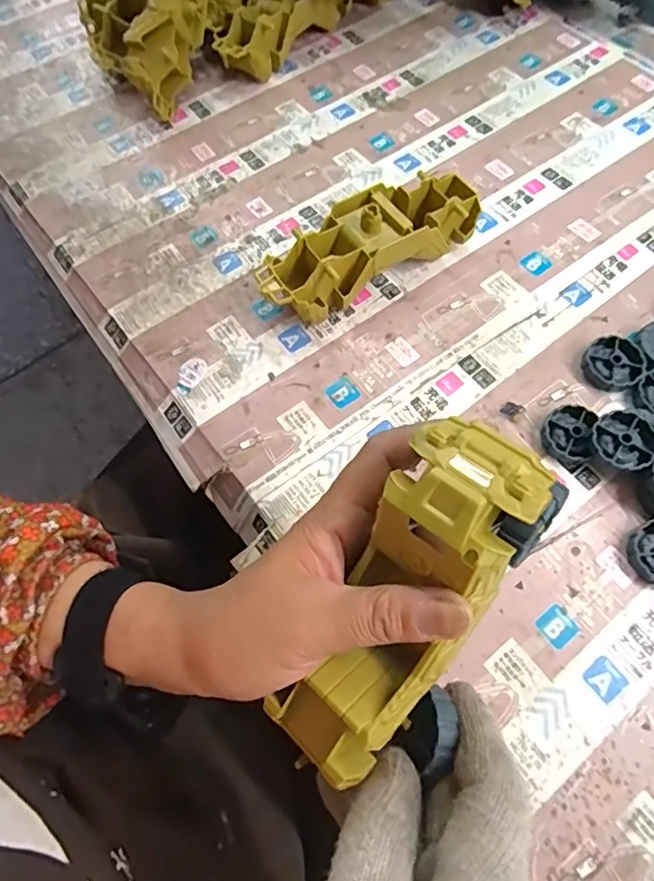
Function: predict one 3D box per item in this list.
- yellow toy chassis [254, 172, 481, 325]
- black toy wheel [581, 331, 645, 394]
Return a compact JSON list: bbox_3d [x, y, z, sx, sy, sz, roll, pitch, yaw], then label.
[{"bbox_3d":[0.034,-0.144,0.403,0.182,0.051,0.059,-29,68,-11],"label":"yellow toy chassis"},{"bbox_3d":[0.199,-0.053,0.375,0.039,0.013,0.038,-1,65,1],"label":"black toy wheel"}]

